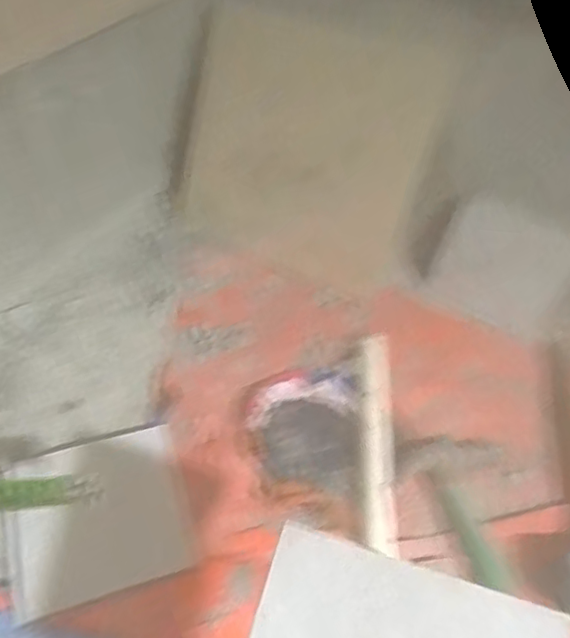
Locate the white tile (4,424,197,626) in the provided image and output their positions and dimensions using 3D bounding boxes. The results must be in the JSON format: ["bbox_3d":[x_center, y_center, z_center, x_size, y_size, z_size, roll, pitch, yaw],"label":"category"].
[{"bbox_3d":[-0.171,0.178,0.540,0.149,0.015,0.147,-13,53,-14],"label":"white tile"}]

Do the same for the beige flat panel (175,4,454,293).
[{"bbox_3d":[0.017,-0.206,0.713,0.314,0.289,0.030,20,23,17],"label":"beige flat panel"}]

